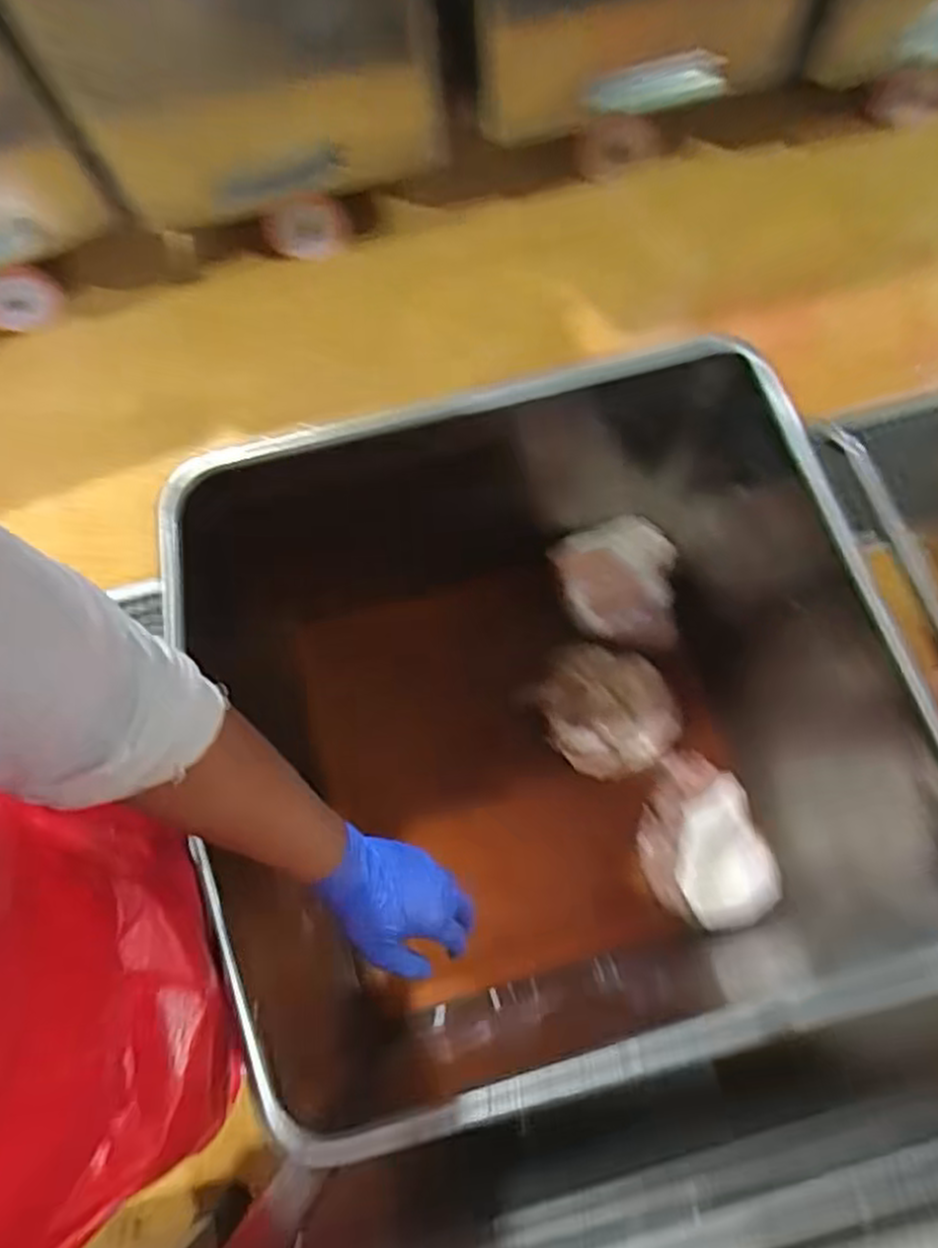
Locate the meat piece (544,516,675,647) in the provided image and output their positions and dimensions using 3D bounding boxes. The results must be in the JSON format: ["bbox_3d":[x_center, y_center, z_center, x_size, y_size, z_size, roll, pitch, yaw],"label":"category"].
[{"bbox_3d":[0.225,-0.068,1.152,0.180,0.040,0.196,1,72,3],"label":"meat piece"}]

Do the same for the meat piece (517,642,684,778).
[{"bbox_3d":[0.209,0.127,1.119,0.190,0.068,0.203,-1,72,2],"label":"meat piece"}]

